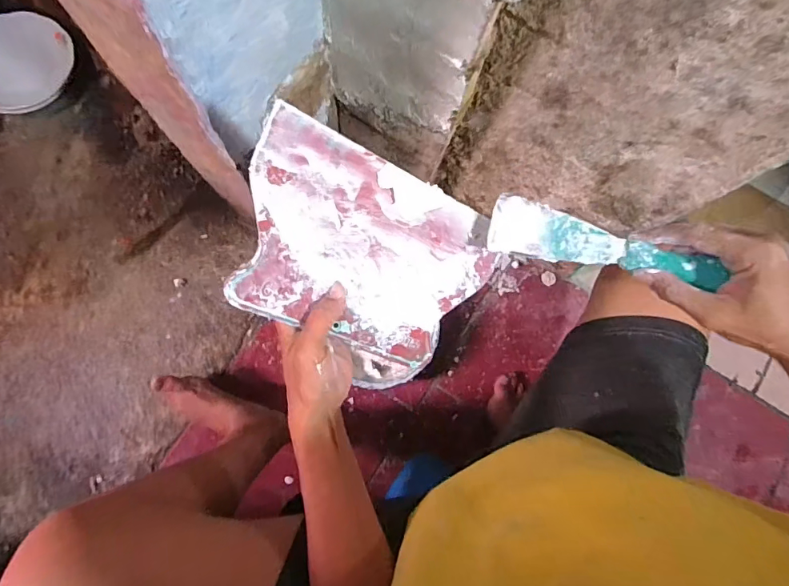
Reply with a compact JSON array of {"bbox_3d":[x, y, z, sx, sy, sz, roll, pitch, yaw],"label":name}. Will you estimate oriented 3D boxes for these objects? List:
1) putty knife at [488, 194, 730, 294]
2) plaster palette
[{"bbox_3d":[0.162,-0.037,0.360,0.171,0.013,0.043,15,74,7],"label":"putty knife"},{"bbox_3d":[-0.025,-0.021,0.357,0.202,0.006,0.159,25,93,-25],"label":"plaster palette"}]

